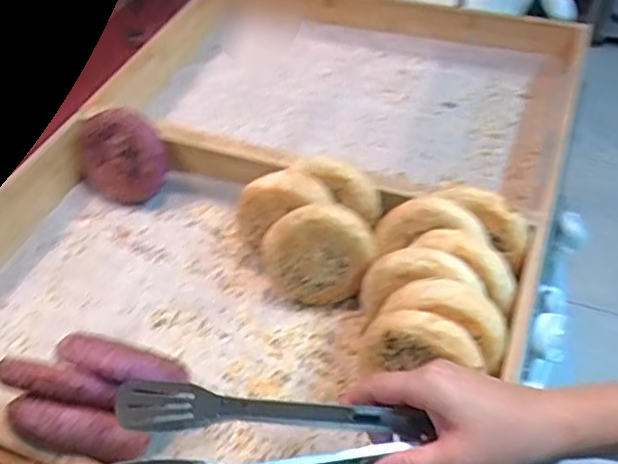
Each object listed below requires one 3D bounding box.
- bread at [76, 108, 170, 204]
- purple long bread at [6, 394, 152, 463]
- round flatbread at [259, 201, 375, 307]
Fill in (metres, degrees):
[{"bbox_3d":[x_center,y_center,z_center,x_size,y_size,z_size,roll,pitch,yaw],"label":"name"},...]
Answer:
[{"bbox_3d":[-0.242,-0.098,0.785,0.120,0.119,0.026,28,23,8],"label":"bread"},{"bbox_3d":[-0.191,0.161,0.503,0.116,0.032,0.035,17,47,-2],"label":"purple long bread"},{"bbox_3d":[0.008,0.025,0.643,0.110,0.118,0.021,19,31,-4],"label":"round flatbread"}]

